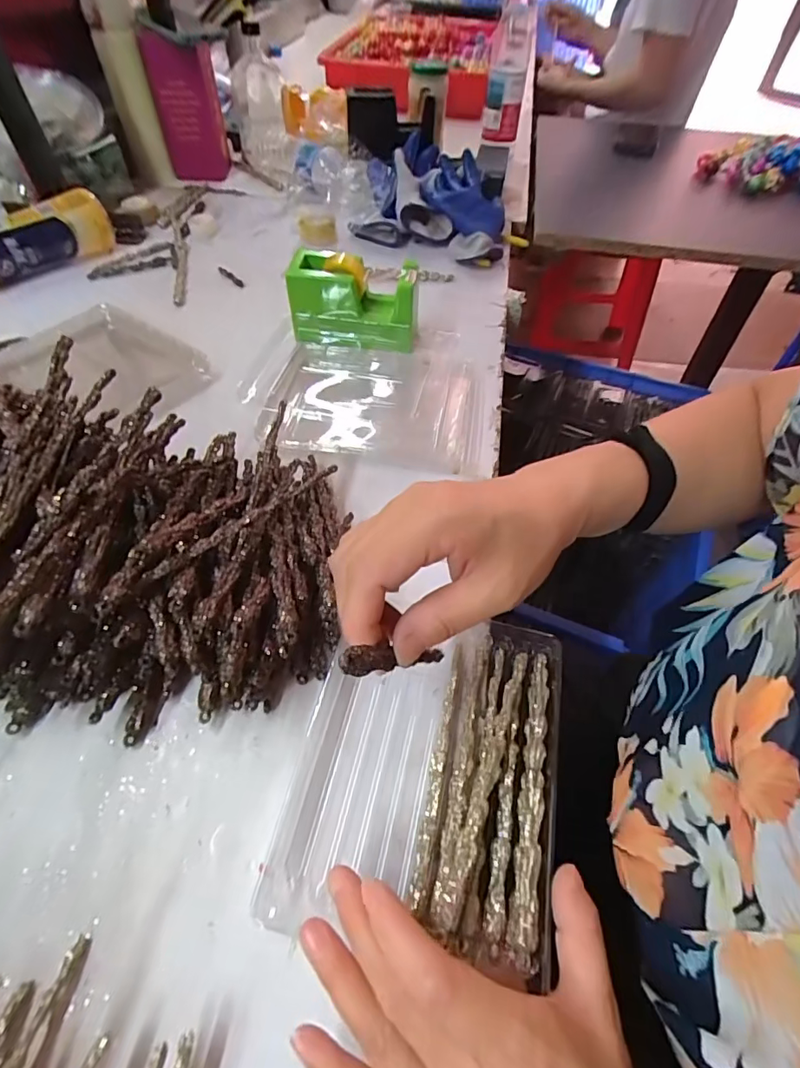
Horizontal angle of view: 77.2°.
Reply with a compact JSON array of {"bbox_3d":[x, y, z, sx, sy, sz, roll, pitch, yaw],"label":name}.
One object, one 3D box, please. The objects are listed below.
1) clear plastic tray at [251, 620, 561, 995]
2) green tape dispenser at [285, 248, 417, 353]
[{"bbox_3d":[0.015,0.129,0.291,0.145,0.028,0.172,10,55,7],"label":"clear plastic tray"},{"bbox_3d":[-0.045,-0.238,0.517,0.132,0.077,0.059,6,53,2],"label":"green tape dispenser"}]

